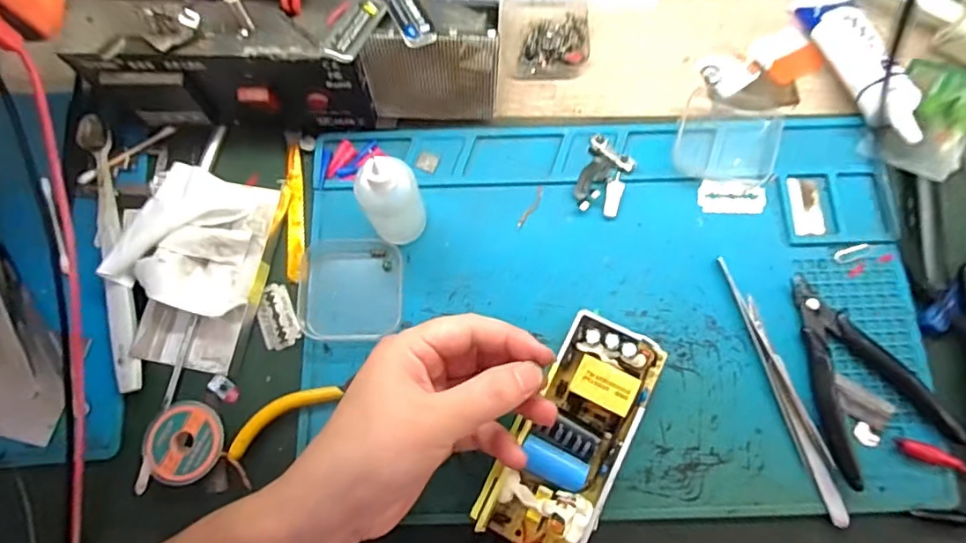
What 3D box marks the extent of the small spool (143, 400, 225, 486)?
[{"bbox_3d":[-0.175,0.100,0.334,0.047,0.014,0.045,0,74,1],"label":"small spool"}]

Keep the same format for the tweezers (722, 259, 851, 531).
[{"bbox_3d":[0.176,0.068,0.340,0.013,0.006,0.159,-19,74,-5],"label":"tweezers"}]

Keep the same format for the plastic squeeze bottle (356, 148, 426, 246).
[{"bbox_3d":[-0.051,-0.038,0.334,0.033,0.081,0.030,0,74,1],"label":"plastic squeeze bottle"}]

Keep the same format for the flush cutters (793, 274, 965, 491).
[{"bbox_3d":[0.226,0.057,0.339,0.073,0.010,0.118,-12,74,-3],"label":"flush cutters"}]

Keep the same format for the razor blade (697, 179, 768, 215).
[{"bbox_3d":[0.165,-0.048,0.377,0.044,0.004,0.022,6,83,4],"label":"razor blade"}]

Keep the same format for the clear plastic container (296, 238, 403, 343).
[{"bbox_3d":[-0.083,0.010,0.360,0.065,0.012,0.066,-3,74,0],"label":"clear plastic container"}]

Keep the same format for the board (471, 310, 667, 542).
[{"bbox_3d":[0.050,0.091,0.316,0.057,0.028,0.132,26,81,8],"label":"board"}]

